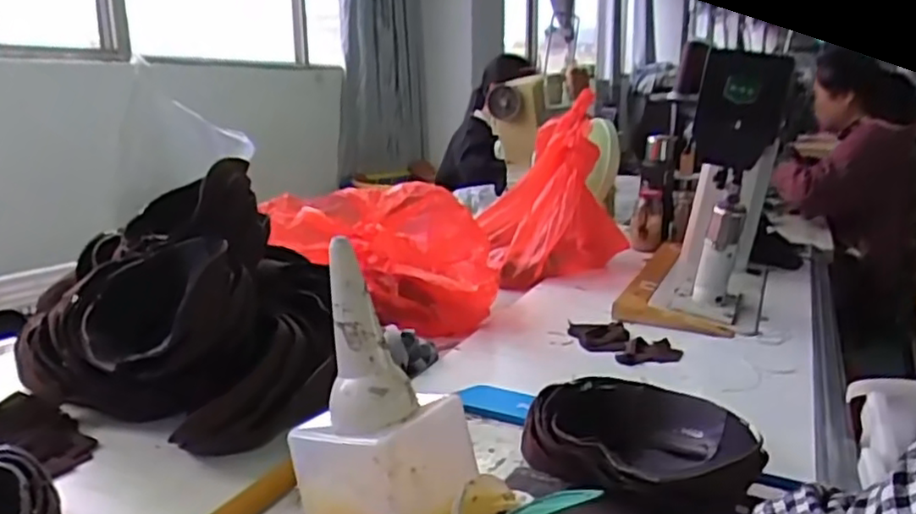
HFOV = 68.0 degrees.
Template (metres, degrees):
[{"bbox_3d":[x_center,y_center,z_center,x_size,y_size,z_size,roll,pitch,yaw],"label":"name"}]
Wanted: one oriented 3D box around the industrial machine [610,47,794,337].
[{"bbox_3d":[0.481,-0.142,1.279,0.220,0.437,0.506,5,14,24],"label":"industrial machine"}]

